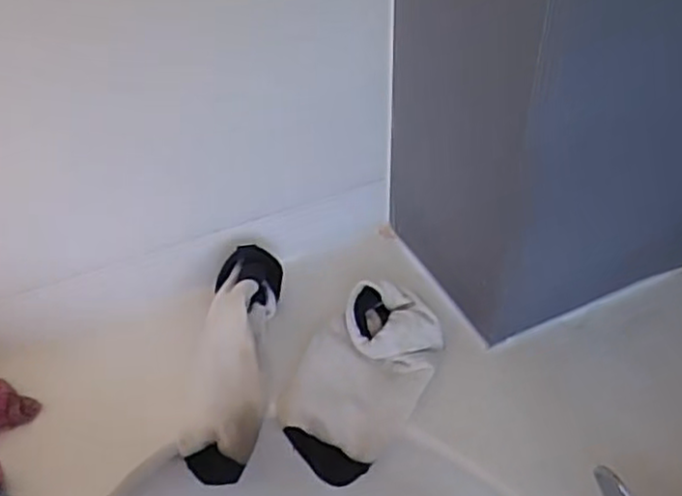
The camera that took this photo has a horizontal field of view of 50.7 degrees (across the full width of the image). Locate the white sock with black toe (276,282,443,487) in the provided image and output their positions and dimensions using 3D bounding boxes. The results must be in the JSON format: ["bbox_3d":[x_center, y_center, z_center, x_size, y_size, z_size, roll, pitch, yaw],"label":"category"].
[{"bbox_3d":[0.018,0.104,0.556,0.092,0.084,0.128,19,47,22],"label":"white sock with black toe"}]

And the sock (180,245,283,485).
[{"bbox_3d":[-0.081,0.082,0.551,0.055,0.052,0.178,4,64,7],"label":"sock"}]

